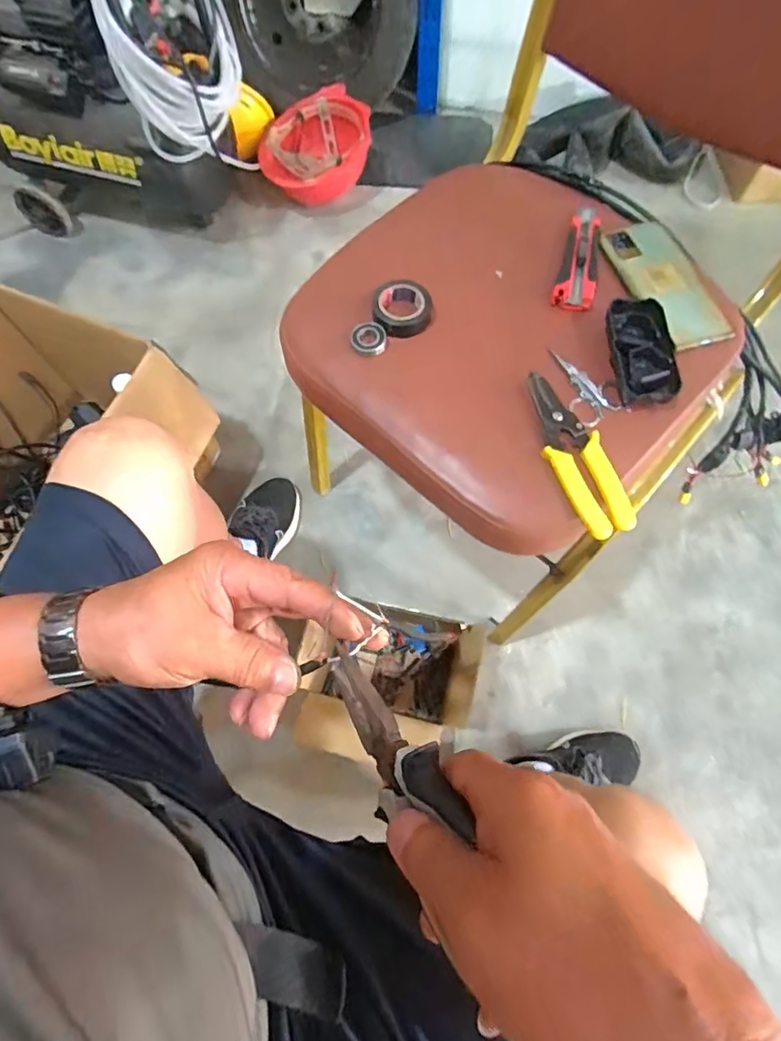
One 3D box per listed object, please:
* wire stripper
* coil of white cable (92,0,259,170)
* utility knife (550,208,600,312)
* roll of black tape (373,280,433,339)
[{"bbox_3d":[0.161,-0.060,0.472,0.048,0.012,0.156,-16,70,-4],"label":"wire stripper"},{"bbox_3d":[-0.356,-0.803,0.943,0.162,0.346,0.282,7,47,32],"label":"coil of white cable"},{"bbox_3d":[0.199,-0.277,0.555,0.038,0.019,0.138,16,71,8],"label":"utility knife"},{"bbox_3d":[0.012,-0.209,0.529,0.056,0.027,0.053,-1,69,1],"label":"roll of black tape"}]

